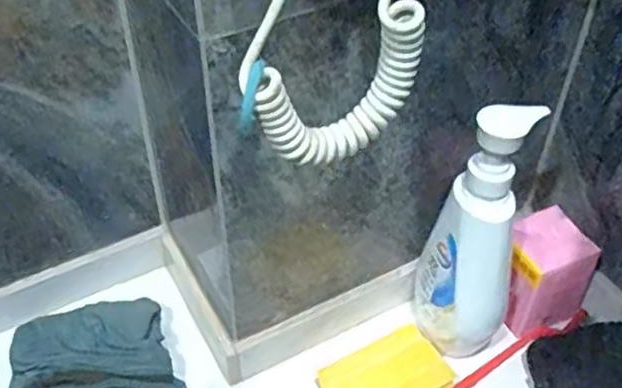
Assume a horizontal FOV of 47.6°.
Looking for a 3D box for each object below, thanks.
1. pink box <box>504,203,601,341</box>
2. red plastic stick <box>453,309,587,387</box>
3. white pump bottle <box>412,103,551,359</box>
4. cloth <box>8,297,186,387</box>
[{"bbox_3d":[0.217,0.074,0.673,0.078,0.089,0.071,-21,49,-21],"label":"pink box"},{"bbox_3d":[0.198,0.147,0.670,0.155,0.019,0.017,-21,49,-21],"label":"red plastic stick"},{"bbox_3d":[0.140,0.041,0.598,0.069,0.249,0.058,-4,45,-4],"label":"white pump bottle"},{"bbox_3d":[-0.188,0.160,0.621,0.147,0.058,0.125,-9,45,-9],"label":"cloth"}]

